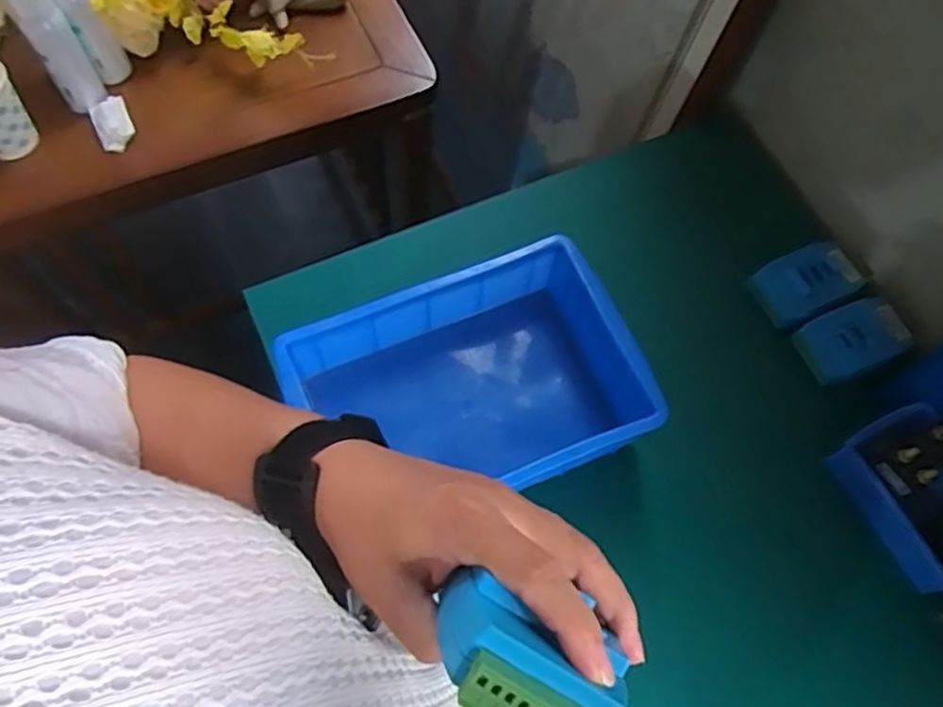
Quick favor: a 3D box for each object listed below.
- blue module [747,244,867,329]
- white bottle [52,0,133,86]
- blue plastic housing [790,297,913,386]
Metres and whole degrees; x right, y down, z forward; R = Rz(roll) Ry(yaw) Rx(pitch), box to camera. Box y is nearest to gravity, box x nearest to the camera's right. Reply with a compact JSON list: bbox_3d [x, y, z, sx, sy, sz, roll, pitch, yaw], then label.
[{"bbox_3d":[0.334,-0.072,0.712,0.101,0.027,0.062,-25,68,-12],"label":"blue module"},{"bbox_3d":[-0.420,-0.362,0.780,0.040,0.149,0.034,-28,69,-14],"label":"white bottle"},{"bbox_3d":[0.374,-0.016,0.691,0.103,0.034,0.062,-21,68,-11],"label":"blue plastic housing"}]

